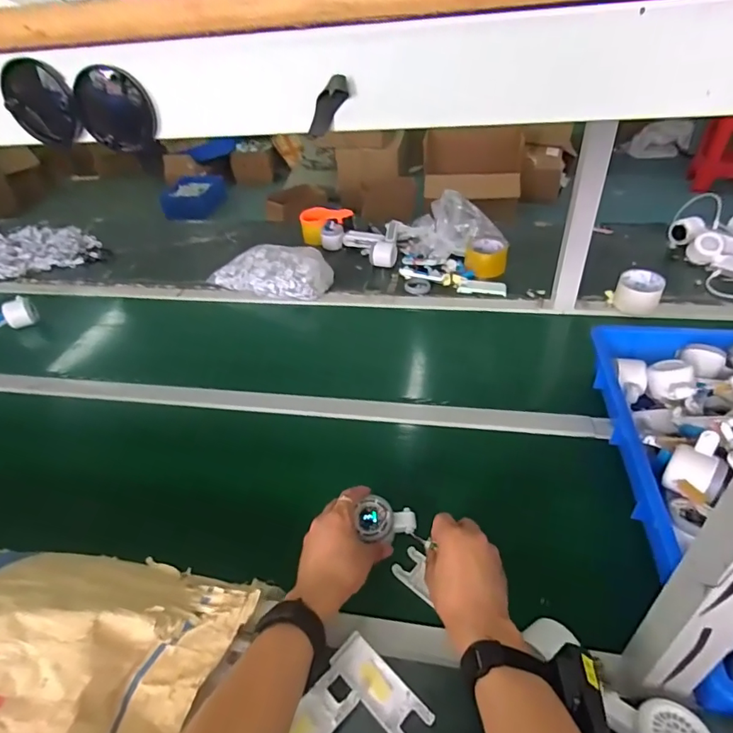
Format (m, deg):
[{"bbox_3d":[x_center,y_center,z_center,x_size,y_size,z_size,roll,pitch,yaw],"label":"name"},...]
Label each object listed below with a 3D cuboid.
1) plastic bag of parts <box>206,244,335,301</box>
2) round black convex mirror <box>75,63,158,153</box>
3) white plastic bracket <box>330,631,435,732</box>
[{"bbox_3d":[-0.222,-0.220,1.130,0.305,0.084,0.154,13,42,21],"label":"plastic bag of parts"},{"bbox_3d":[-0.120,-0.124,0.233,0.037,0.036,0.012,-20,42,32],"label":"round black convex mirror"},{"bbox_3d":[0.013,0.308,0.462,0.039,0.013,0.102,-34,47,-31],"label":"white plastic bracket"}]

